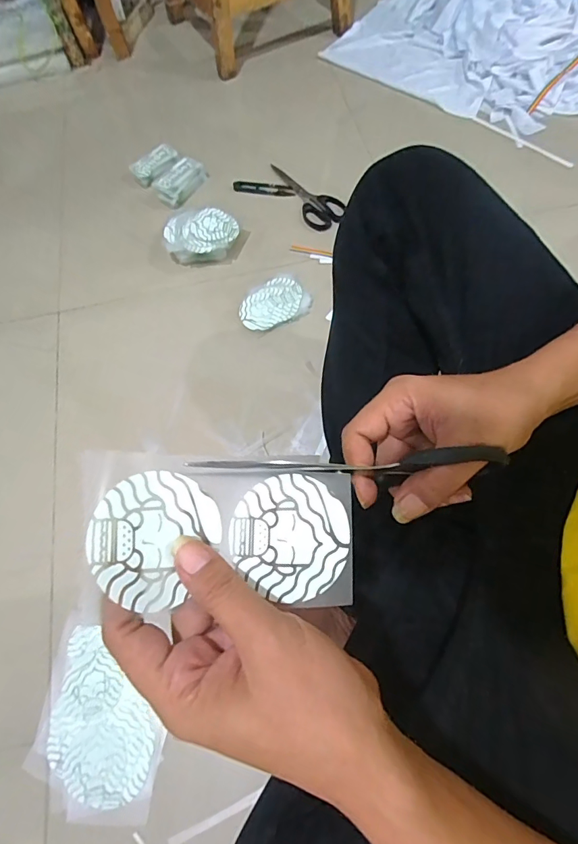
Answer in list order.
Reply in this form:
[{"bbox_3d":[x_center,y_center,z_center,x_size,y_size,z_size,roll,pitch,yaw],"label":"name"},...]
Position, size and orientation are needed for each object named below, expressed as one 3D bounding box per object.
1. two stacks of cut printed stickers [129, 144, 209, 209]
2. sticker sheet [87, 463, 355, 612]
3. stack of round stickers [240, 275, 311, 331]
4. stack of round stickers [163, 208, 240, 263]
[{"bbox_3d":[-0.228,-0.468,0.822,0.091,0.045,0.133,-41,69,-14],"label":"two stacks of cut printed stickers"},{"bbox_3d":[-0.030,0.060,0.232,0.135,0.021,0.068,7,64,-17],"label":"sticker sheet"},{"bbox_3d":[-0.025,-0.185,0.695,0.108,0.013,0.079,-32,67,-10],"label":"stack of round stickers"},{"bbox_3d":[-0.145,-0.310,0.735,0.124,0.053,0.090,-9,65,0],"label":"stack of round stickers"}]

